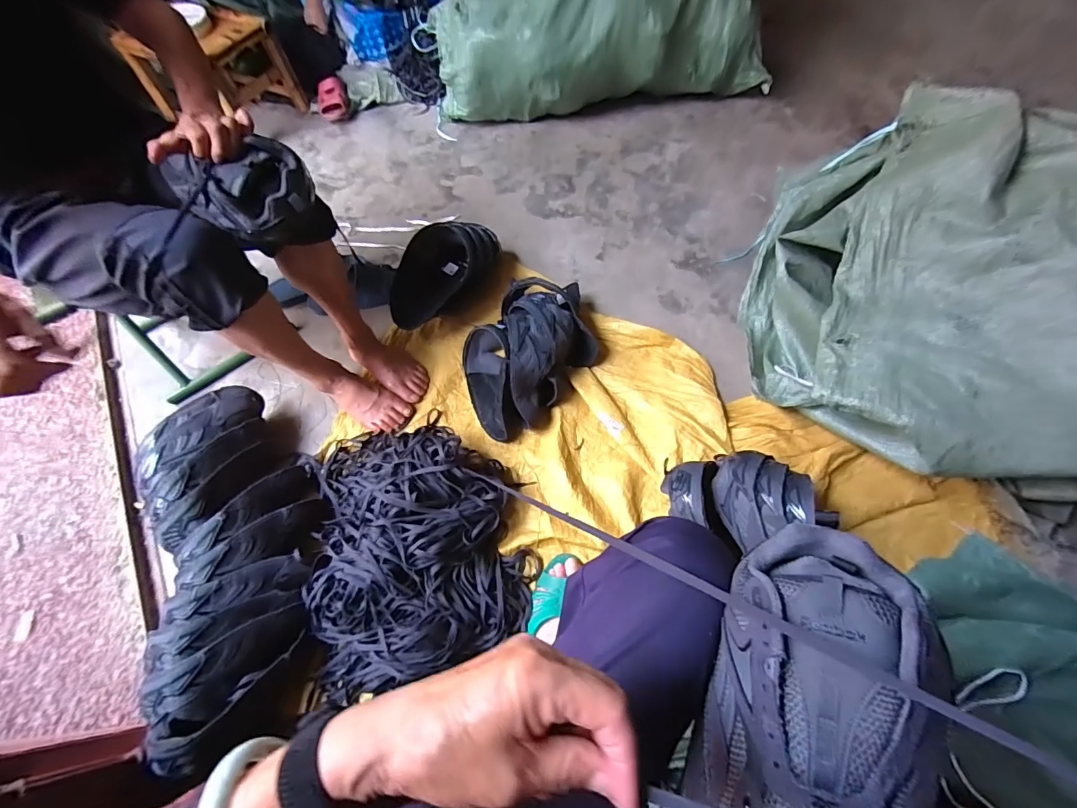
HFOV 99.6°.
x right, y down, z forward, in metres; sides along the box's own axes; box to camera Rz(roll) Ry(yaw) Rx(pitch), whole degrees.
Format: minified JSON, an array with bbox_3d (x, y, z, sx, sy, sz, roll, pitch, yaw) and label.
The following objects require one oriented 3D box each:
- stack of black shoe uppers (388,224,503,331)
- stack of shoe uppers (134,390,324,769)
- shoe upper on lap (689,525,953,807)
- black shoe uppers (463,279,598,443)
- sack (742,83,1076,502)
[{"bbox_3d":[-0.204,-0.287,1.020,0.305,0.161,0.137,-39,68,-15],"label":"stack of black shoe uppers"},{"bbox_3d":[-0.511,0.232,0.780,0.240,0.134,0.586,-18,64,-6],"label":"stack of shoe uppers"},{"bbox_3d":[0.176,0.208,0.295,0.117,0.099,0.246,21,73,13],"label":"shoe upper on lap"},{"bbox_3d":[-0.021,-0.124,0.939,0.226,0.135,0.359,37,71,19],"label":"black shoe uppers"},{"bbox_3d":[0.689,-0.185,0.782,0.527,0.399,0.617,6,64,6],"label":"sack"}]

